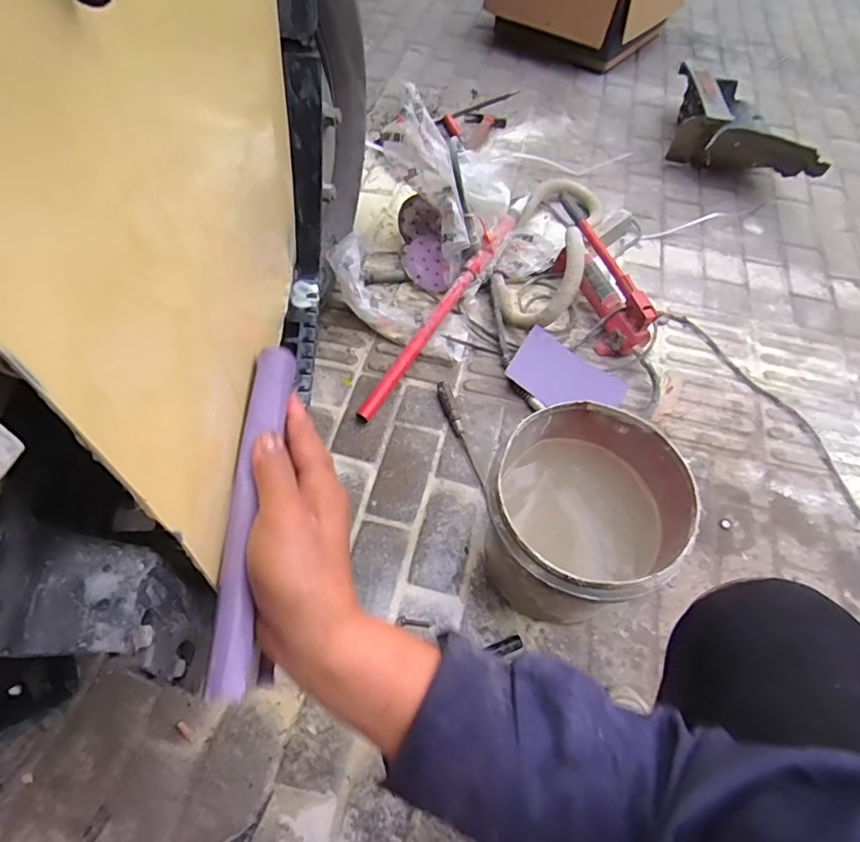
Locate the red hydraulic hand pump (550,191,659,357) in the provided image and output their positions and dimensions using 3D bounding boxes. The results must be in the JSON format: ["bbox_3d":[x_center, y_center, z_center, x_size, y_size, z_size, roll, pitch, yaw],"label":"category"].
[{"bbox_3d":[0.336,-0.313,1.177,0.118,0.136,0.392,-14,58,-10],"label":"red hydraulic hand pump"}]

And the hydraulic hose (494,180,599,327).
[{"bbox_3d":[0.277,-0.414,1.244,0.187,0.138,0.540,18,58,11],"label":"hydraulic hose"}]

